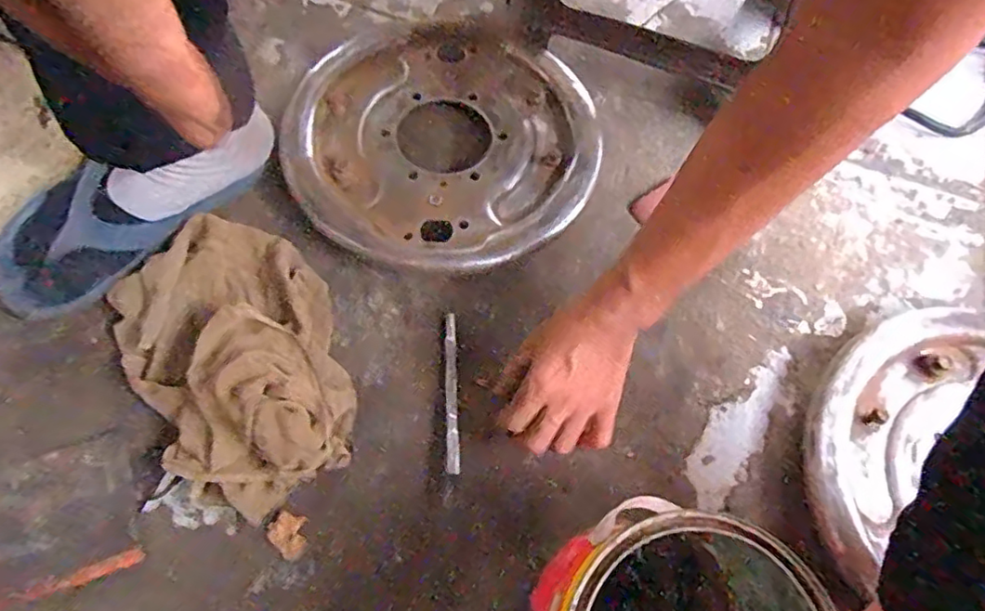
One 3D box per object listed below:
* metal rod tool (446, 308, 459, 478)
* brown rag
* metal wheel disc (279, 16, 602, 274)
[{"bbox_3d":[-0.034,0.072,0.503,0.010,0.004,0.138,-1,67,-2],"label":"metal rod tool"},{"bbox_3d":[-0.211,0.035,0.484,0.170,0.063,0.260,-33,72,-15],"label":"brown rag"},{"bbox_3d":[-0.050,-0.169,0.591,0.299,0.047,0.290,1,67,-2],"label":"metal wheel disc"}]

